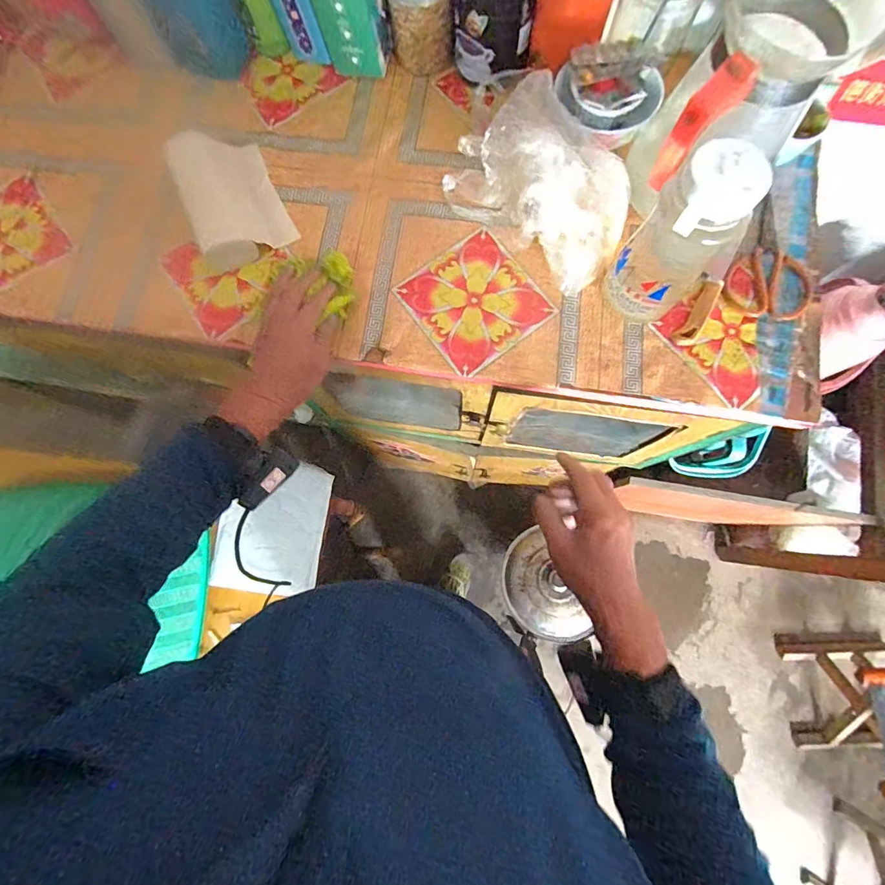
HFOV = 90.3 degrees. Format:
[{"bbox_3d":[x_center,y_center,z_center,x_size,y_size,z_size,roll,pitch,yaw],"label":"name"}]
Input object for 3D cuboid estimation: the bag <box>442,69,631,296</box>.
[{"bbox_3d":[0.123,-0.305,0.526,0.221,0.101,0.129,43,82,9],"label":"bag"}]

